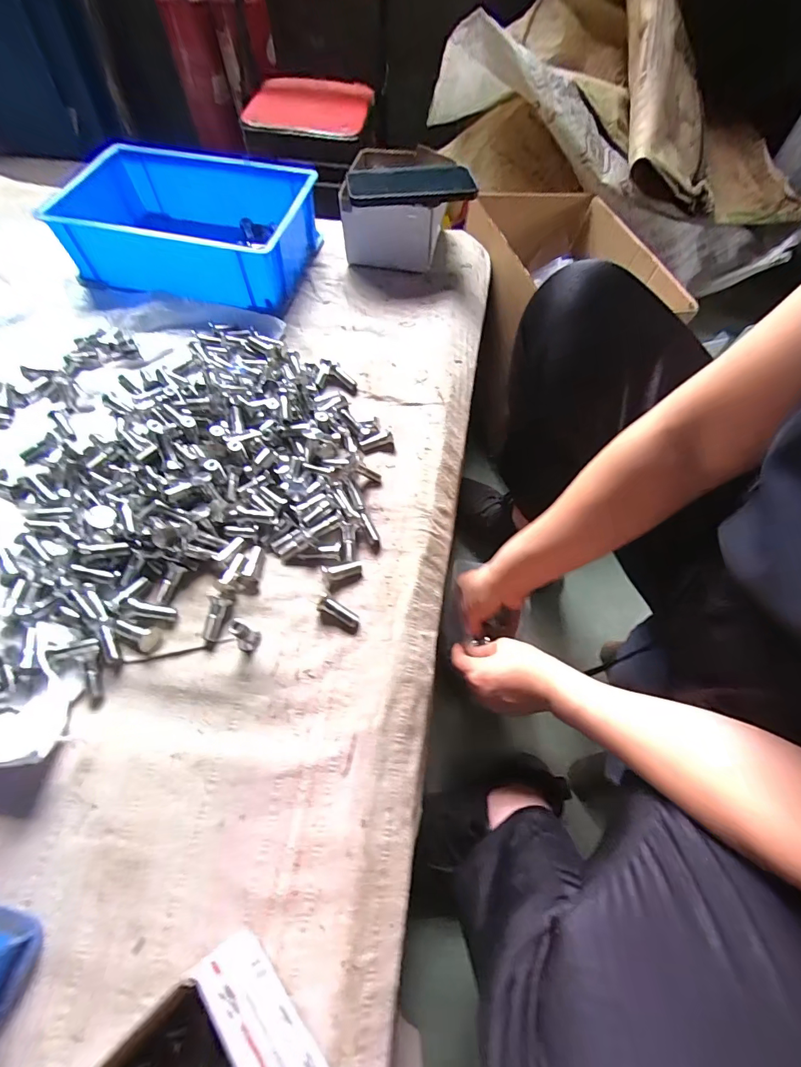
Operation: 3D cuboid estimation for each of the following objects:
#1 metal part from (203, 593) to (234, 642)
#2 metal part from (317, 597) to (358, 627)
[{"bbox_3d":[-0.151,0.070,0.354,0.016,0.018,0.036,8,76,2],"label":"metal part"},{"bbox_3d":[-0.051,0.065,0.356,0.034,0.013,0.011,23,62,12],"label":"metal part"}]

